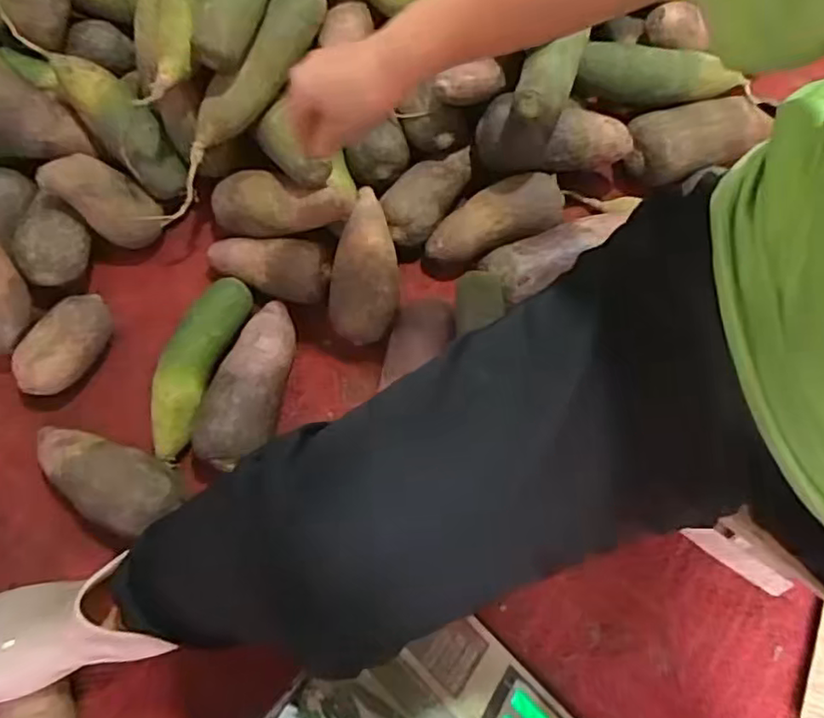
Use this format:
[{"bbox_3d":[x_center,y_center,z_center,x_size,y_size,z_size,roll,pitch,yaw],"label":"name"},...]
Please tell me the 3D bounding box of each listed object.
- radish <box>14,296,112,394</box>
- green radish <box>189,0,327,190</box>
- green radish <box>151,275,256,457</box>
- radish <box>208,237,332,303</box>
[{"bbox_3d":[-0.365,-0.014,0.671,0.063,0.052,0.121,30,77,6],"label":"radish"},{"bbox_3d":[-0.162,-0.274,0.625,0.047,0.058,0.225,41,99,8],"label":"green radish"},{"bbox_3d":[-0.226,0.006,0.663,0.056,0.055,0.196,21,77,4],"label":"green radish"},{"bbox_3d":[-0.153,-0.100,0.689,0.134,0.054,0.059,13,76,2],"label":"radish"}]

